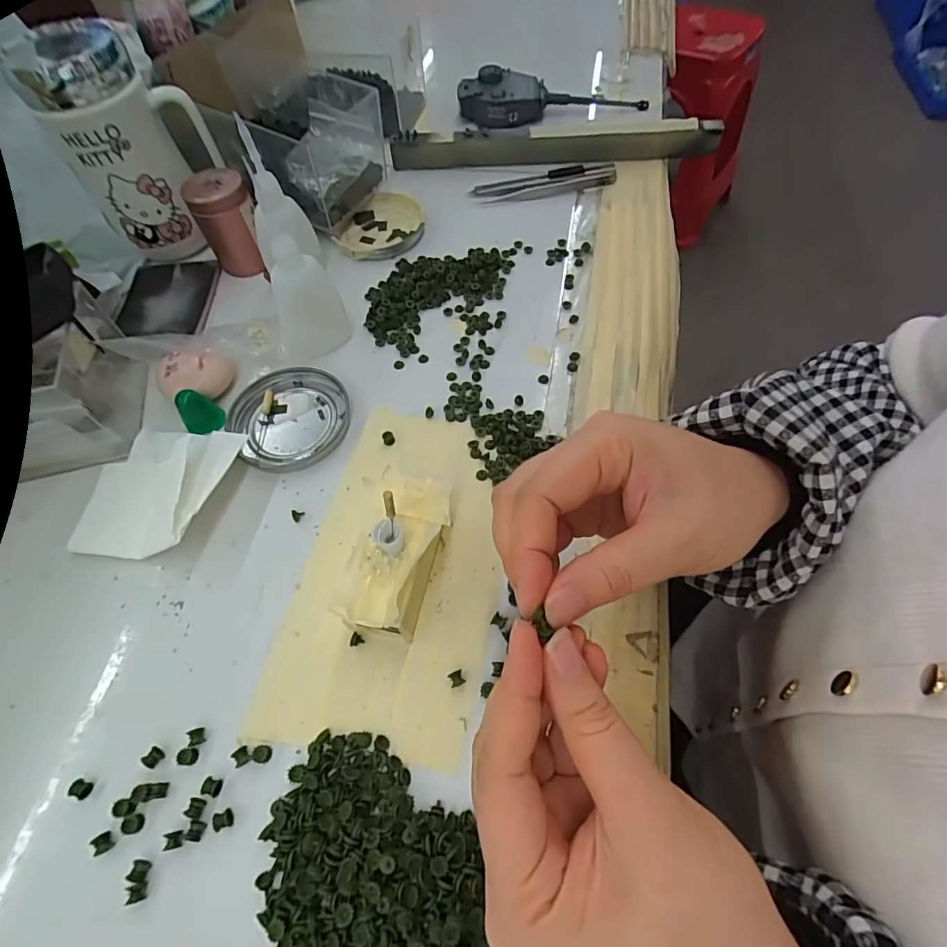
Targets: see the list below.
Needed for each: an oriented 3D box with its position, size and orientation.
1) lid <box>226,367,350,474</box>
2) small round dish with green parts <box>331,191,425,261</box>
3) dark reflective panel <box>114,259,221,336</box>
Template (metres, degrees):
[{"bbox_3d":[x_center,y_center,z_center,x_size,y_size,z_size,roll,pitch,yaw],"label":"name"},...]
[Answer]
[{"bbox_3d":[-0.121,-0.038,0.326,0.075,0.009,0.073,-1,60,2],"label":"lid"},{"bbox_3d":[-0.077,-0.211,0.424,0.070,0.011,0.083,16,62,11],"label":"small round dish with green parts"},{"bbox_3d":[-0.243,-0.140,0.390,0.069,0.008,0.084,-3,60,1],"label":"dark reflective panel"}]

